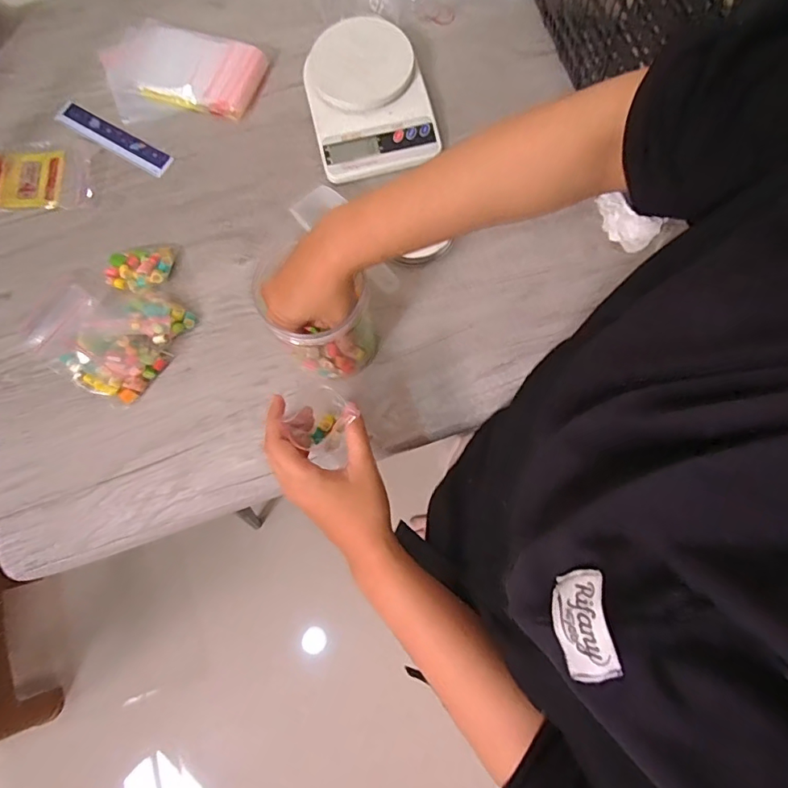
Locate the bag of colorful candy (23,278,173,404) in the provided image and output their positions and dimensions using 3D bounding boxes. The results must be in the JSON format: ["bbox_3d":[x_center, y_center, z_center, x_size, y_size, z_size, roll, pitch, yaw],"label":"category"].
[{"bbox_3d":[-0.301,-0.048,0.489,0.133,0.030,0.077,35,80,9],"label":"bag of colorful candy"}]

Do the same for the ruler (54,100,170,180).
[{"bbox_3d":[-0.326,-0.297,0.566,0.157,0.005,0.028,31,79,8],"label":"ruler"}]

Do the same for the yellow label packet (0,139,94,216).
[{"bbox_3d":[-0.419,-0.246,0.547,0.160,0.008,0.093,-4,76,0],"label":"yellow label packet"}]

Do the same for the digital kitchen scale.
[{"bbox_3d":[-0.029,-0.327,0.539,0.128,0.040,0.169,-15,77,-2],"label":"digital kitchen scale"}]

